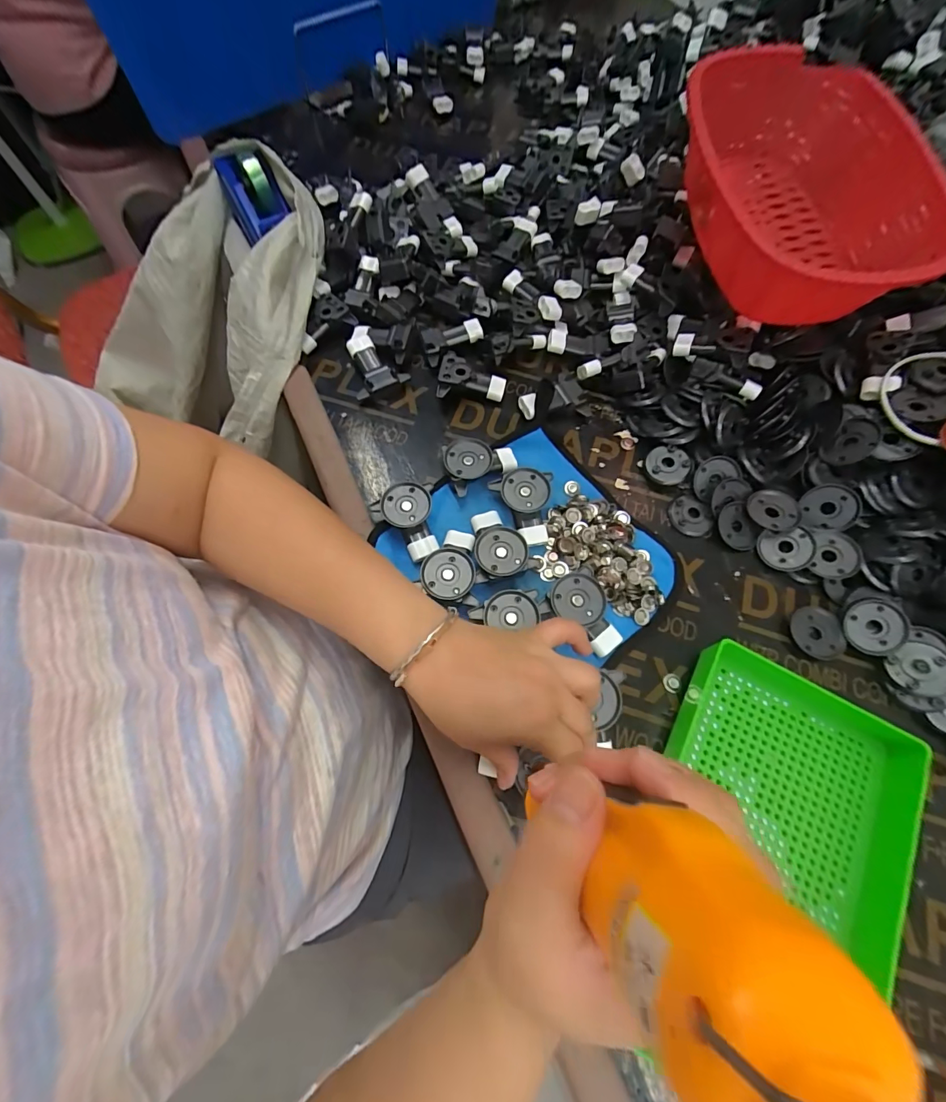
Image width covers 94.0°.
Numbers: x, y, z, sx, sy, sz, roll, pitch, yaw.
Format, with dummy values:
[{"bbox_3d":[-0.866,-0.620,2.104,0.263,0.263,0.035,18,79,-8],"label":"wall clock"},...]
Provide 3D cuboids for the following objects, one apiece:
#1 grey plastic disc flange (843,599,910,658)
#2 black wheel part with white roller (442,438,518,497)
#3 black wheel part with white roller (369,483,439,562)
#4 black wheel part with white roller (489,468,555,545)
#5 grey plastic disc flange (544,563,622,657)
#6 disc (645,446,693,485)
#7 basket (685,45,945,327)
[{"bbox_3d":[0.324,0.061,0.355,0.045,0.004,0.044,-1,83,9],"label":"grey plastic disc flange"},{"bbox_3d":[0.005,-0.083,0.406,0.065,0.027,0.047,-25,70,-9],"label":"black wheel part with white roller"},{"bbox_3d":[-0.054,-0.024,0.382,0.053,0.029,0.065,-24,70,-8],"label":"black wheel part with white roller"},{"bbox_3d":[0.043,-0.038,0.388,0.053,0.026,0.063,0,68,1],"label":"black wheel part with white roller"},{"bbox_3d":[0.092,0.048,0.351,0.043,0.020,0.065,-38,73,-13],"label":"grey plastic disc flange"},{"bbox_3d":[0.184,-0.081,0.415,0.039,0.007,0.037,-1,84,6],"label":"disc"},{"bbox_3d":[0.305,-0.309,0.406,0.205,0.114,0.268,4,69,3],"label":"basket"}]

